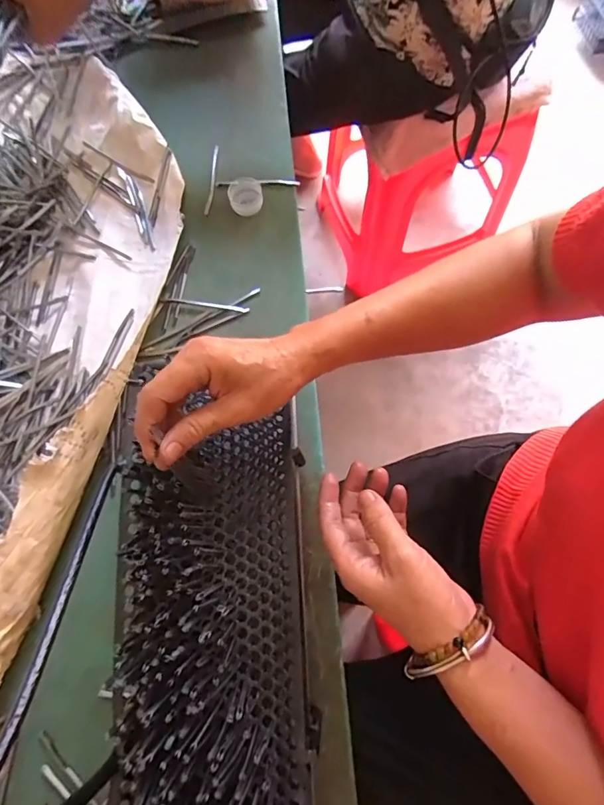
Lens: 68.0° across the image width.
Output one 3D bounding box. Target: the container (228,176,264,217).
[{"bbox_3d":[-0.068,-0.253,0.544,0.041,0.014,0.052,-13,73,-2],"label":"container"}]

